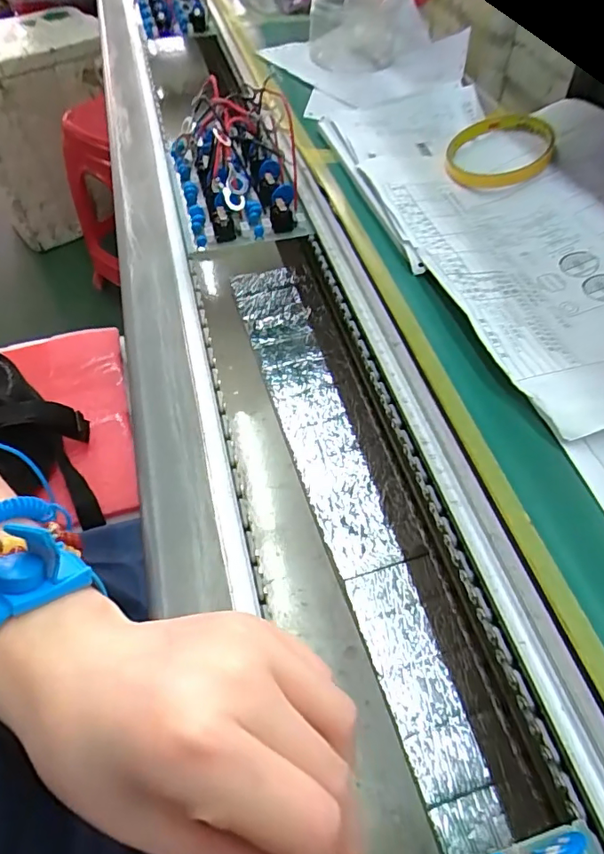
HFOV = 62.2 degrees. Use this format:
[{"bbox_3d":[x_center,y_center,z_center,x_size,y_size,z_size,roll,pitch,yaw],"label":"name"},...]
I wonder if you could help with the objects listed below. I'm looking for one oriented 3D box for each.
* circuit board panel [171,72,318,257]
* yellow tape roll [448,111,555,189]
[{"bbox_3d":[-0.053,-0.224,0.411,0.111,0.055,0.150,-10,56,-7],"label":"circuit board panel"},{"bbox_3d":[0.162,-0.228,0.414,0.082,0.012,0.084,-3,62,19],"label":"yellow tape roll"}]

